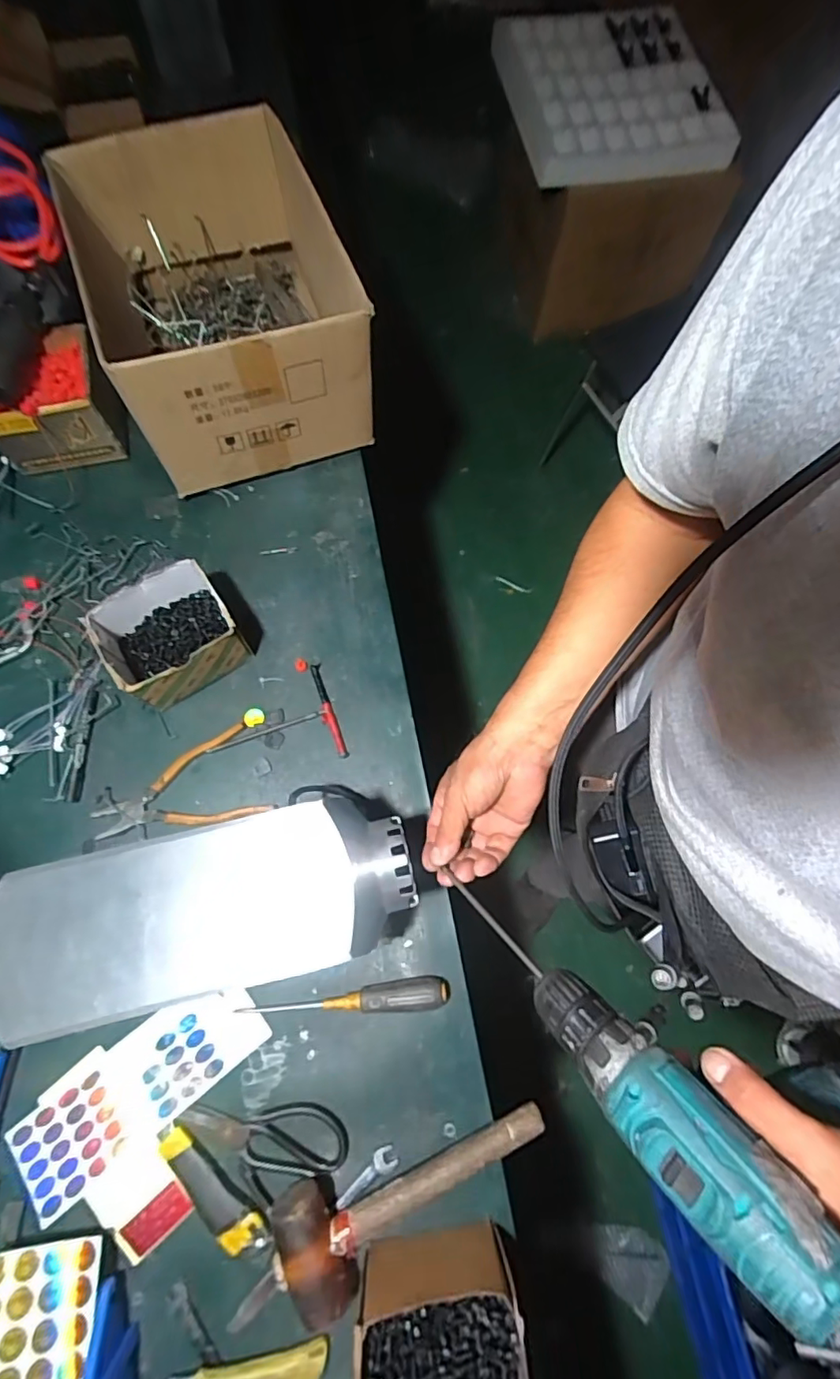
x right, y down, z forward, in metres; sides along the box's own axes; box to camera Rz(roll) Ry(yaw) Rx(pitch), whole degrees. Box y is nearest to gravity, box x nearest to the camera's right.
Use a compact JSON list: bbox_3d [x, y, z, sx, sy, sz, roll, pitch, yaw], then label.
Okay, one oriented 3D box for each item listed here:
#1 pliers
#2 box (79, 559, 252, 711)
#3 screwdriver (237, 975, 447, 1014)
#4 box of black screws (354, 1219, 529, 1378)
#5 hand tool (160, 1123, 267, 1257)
[{"bbox_3d":[-0.281,0.132,0.644,0.192,0.011,0.108,-27,78,-8],"label":"pliers"},{"bbox_3d":[-0.293,-0.060,0.651,0.141,0.097,0.119,-34,79,-10],"label":"box"},{"bbox_3d":[-0.081,0.331,0.586,0.223,0.026,0.028,-2,75,-2],"label":"screwdriver"},{"bbox_3d":[0.018,0.573,0.482,0.138,0.077,0.113,-5,75,-3],"label":"box of black screws"},{"bbox_3d":[-0.211,0.494,0.539,0.137,0.015,0.038,40,78,9],"label":"hand tool"}]

